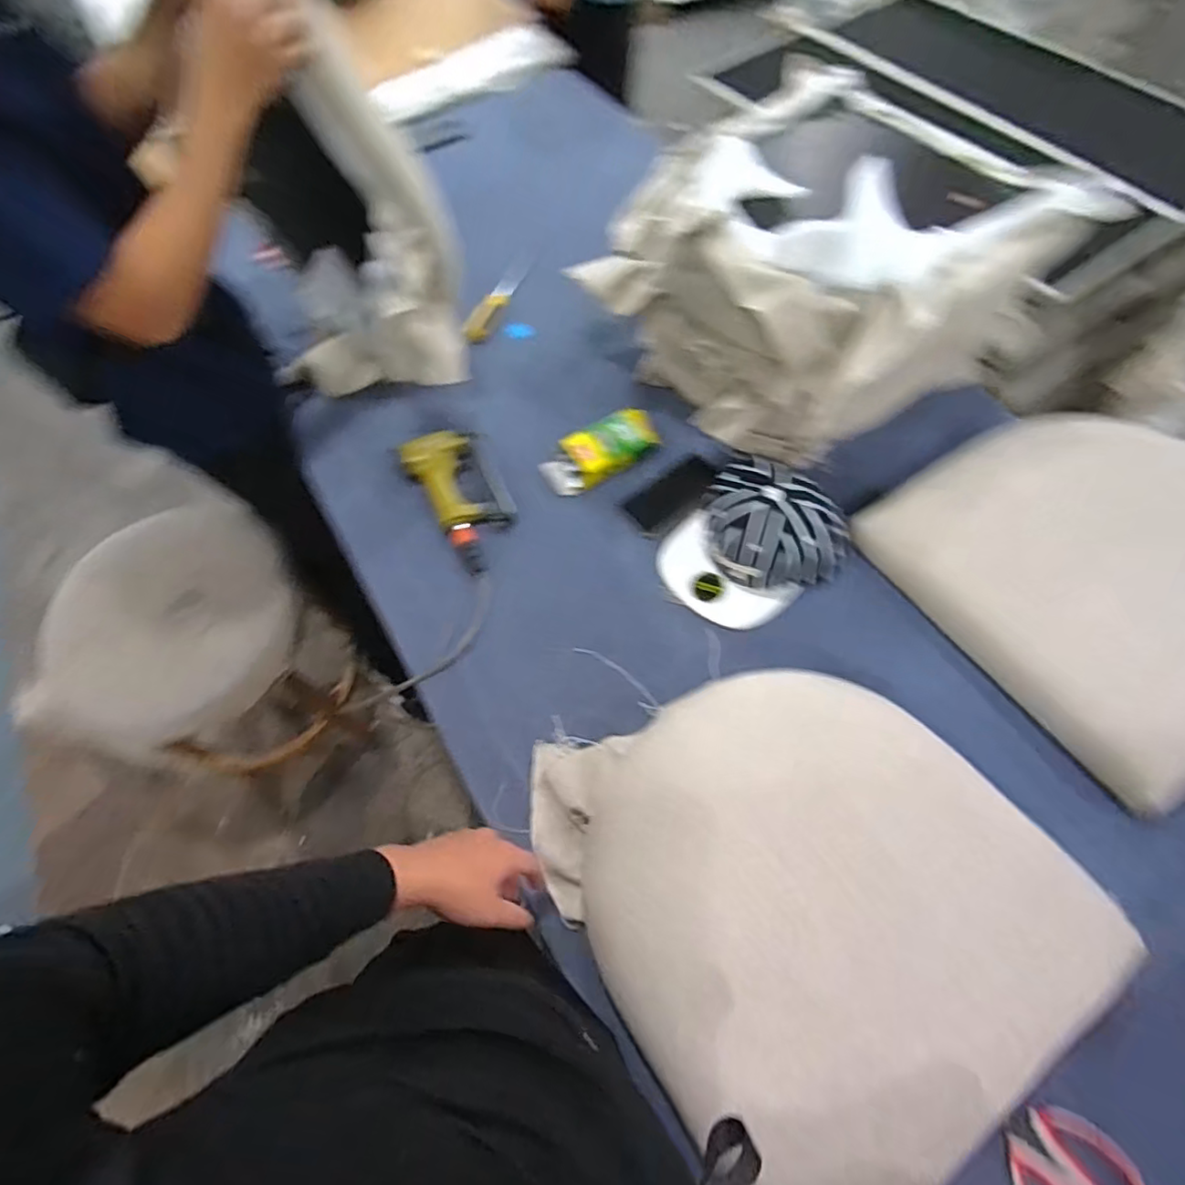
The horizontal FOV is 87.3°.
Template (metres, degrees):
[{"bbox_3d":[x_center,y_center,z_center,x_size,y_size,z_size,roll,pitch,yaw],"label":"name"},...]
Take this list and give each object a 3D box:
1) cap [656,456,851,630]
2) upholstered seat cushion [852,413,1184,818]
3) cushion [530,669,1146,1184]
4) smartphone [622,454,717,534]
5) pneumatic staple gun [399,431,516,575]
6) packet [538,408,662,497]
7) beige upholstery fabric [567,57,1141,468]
[{"bbox_3d":[0.206,-0.080,0.839,0.213,0.113,0.204,-30,65,-11],"label":"cap"},{"bbox_3d":[0.650,-0.034,0.791,0.367,0.118,0.470,-29,65,-11],"label":"upholstered seat cushion"},{"bbox_3d":[0.212,0.301,0.640,0.430,0.099,0.489,-31,65,-12],"label":"cushion"},{"bbox_3d":[0.124,-0.149,0.936,0.147,0.010,0.074,-35,66,-13],"label":"smartphone"},{"bbox_3d":[-0.196,-0.147,0.935,0.119,0.046,0.236,-24,64,-9],"label":"pneumatic staple gun"},{"bbox_3d":[0.014,-0.226,0.967,0.193,0.031,0.089,-31,65,-12],"label":"packet"},{"bbox_3d":[0.317,-0.475,0.896,0.497,0.305,0.493,-31,65,-12],"label":"beige upholstery fabric"}]

